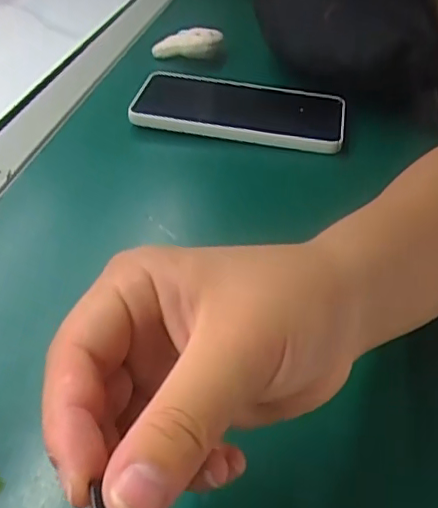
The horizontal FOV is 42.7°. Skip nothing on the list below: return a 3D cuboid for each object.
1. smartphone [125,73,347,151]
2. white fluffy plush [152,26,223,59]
[{"bbox_3d":[0.018,-0.122,0.462,0.168,0.013,0.087,10,44,10],"label":"smartphone"},{"bbox_3d":[-0.031,-0.204,0.546,0.068,0.026,0.022,-5,42,13],"label":"white fluffy plush"}]

